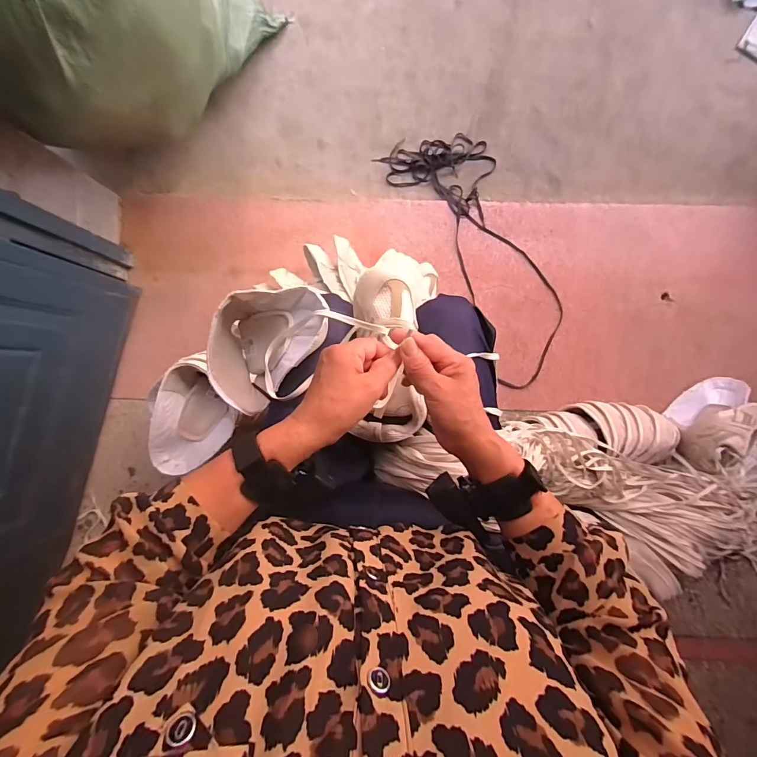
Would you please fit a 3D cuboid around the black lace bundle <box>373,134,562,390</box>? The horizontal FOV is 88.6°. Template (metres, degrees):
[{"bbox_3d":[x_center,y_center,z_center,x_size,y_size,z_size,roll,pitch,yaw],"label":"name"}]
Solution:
[{"bbox_3d":[0.255,-0.300,0.909,0.241,0.016,0.632,-29,90,1],"label":"black lace bundle"}]

